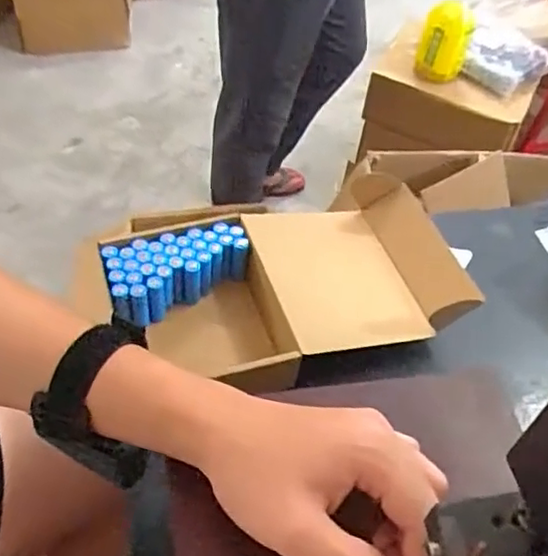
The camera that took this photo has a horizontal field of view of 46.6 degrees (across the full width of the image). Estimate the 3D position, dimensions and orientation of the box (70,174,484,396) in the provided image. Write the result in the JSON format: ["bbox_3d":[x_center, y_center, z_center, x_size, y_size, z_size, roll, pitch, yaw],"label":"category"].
[{"bbox_3d":[0.006,0.014,0.583,0.318,0.078,0.174,-12,53,-15],"label":"box"}]

